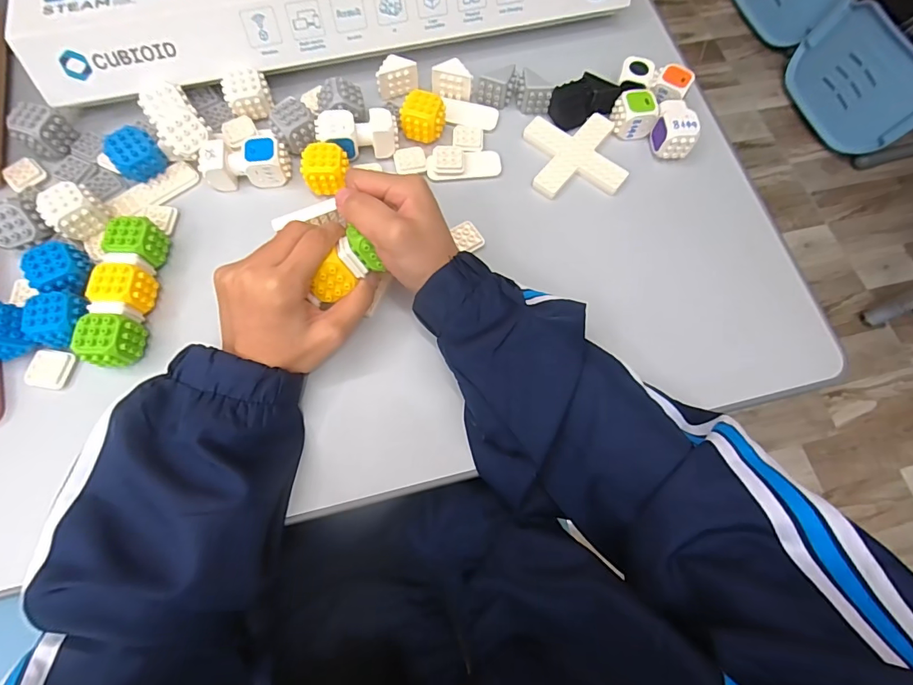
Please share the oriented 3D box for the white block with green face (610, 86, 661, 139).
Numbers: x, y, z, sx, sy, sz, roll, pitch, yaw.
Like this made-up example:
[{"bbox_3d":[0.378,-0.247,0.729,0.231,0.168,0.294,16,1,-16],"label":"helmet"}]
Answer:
[{"bbox_3d":[0.166,-0.215,0.416,0.034,0.028,0.034,-4,71,-4],"label":"white block with green face"}]

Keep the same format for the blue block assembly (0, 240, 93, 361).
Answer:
[{"bbox_3d":[-0.299,-0.023,0.328,0.057,0.037,0.094,27,72,7],"label":"blue block assembly"}]

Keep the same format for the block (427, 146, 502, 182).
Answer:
[{"bbox_3d":[0.008,-0.164,0.402,0.067,0.012,0.031,-2,71,-3],"label":"block"}]

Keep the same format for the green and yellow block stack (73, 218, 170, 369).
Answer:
[{"bbox_3d":[-0.252,-0.037,0.338,0.031,0.038,0.113,1,71,-2],"label":"green and yellow block stack"}]

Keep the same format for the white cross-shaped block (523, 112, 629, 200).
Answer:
[{"bbox_3d":[0.109,-0.174,0.412,0.082,0.010,0.084,-5,71,-4],"label":"white cross-shaped block"}]

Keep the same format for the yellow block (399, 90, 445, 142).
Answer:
[{"bbox_3d":[-0.030,-0.203,0.401,0.035,0.028,0.032,17,71,3],"label":"yellow block"}]

